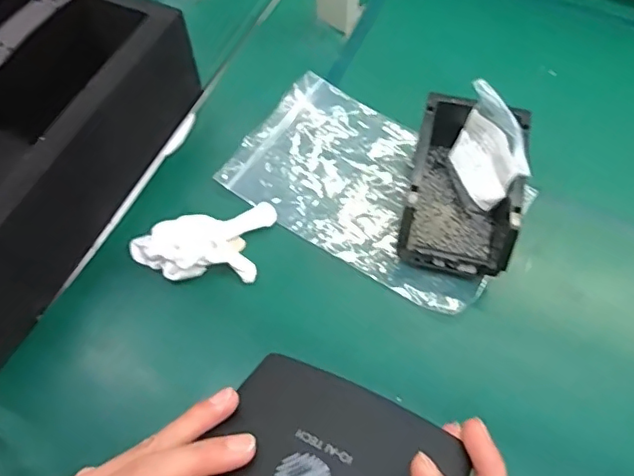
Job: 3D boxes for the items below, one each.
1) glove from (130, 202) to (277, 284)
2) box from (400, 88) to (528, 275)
[{"bbox_3d":[-0.102,0.008,0.526,0.141,0.041,0.074,-14,62,-7],"label":"glove"},{"bbox_3d":[0.141,-0.050,0.541,0.104,0.074,0.167,11,62,7],"label":"box"}]

